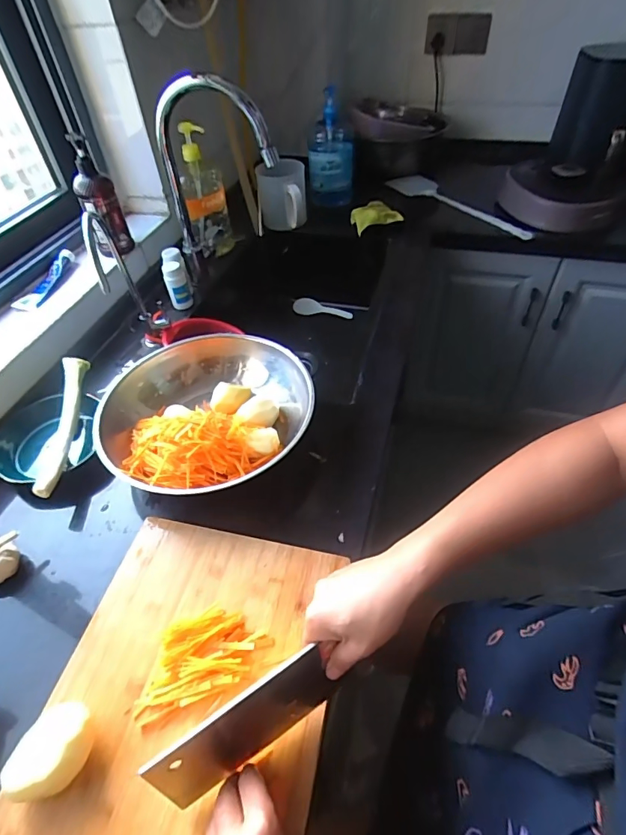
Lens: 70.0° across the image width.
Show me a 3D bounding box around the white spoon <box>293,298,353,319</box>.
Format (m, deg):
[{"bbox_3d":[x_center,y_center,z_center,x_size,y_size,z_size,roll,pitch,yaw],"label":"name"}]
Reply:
[{"bbox_3d":[0.029,-0.298,1.229,0.163,0.022,0.048,17,51,18],"label":"white spoon"}]

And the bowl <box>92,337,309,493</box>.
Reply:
[{"bbox_3d":[-0.151,0.004,0.675,0.296,0.091,0.305,31,57,27],"label":"bowl"}]

